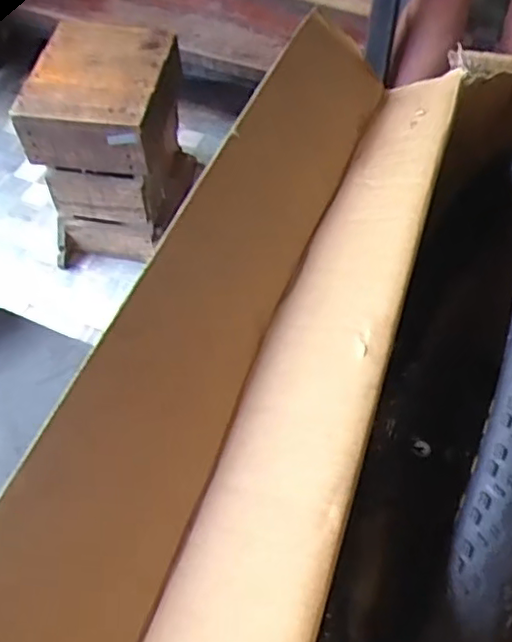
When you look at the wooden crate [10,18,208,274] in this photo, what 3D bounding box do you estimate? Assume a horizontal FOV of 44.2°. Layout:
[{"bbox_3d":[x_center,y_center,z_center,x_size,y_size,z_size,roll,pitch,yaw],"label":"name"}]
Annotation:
[{"bbox_3d":[-0.295,-0.341,1.318,0.244,0.435,0.293,9,57,6],"label":"wooden crate"}]

